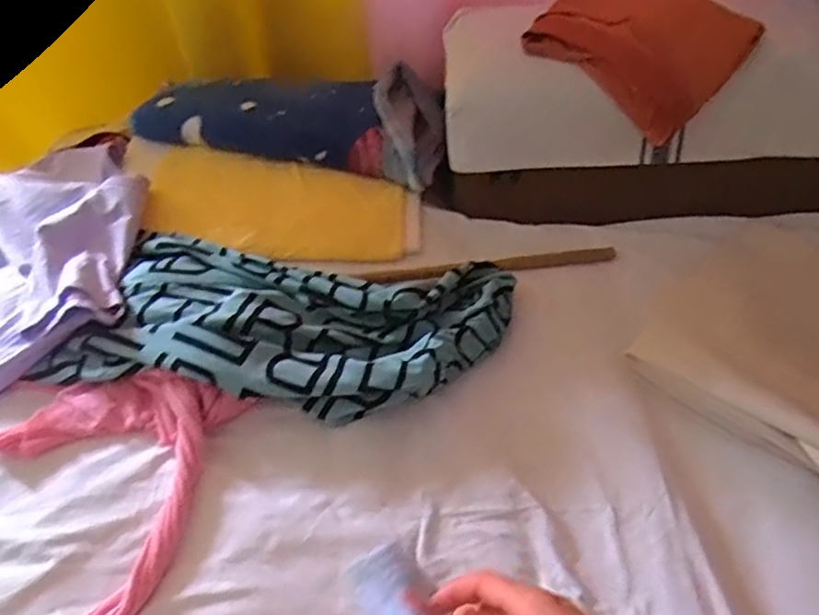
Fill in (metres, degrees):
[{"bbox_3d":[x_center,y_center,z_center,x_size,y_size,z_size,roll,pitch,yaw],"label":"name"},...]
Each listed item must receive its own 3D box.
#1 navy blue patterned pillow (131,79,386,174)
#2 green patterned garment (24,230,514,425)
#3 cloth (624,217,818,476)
[{"bbox_3d":[-0.193,-0.274,0.870,0.355,0.060,0.150,9,47,11],"label":"navy blue patterned pillow"},{"bbox_3d":[-0.130,0.015,0.662,0.478,0.066,0.204,1,46,3],"label":"green patterned garment"},{"bbox_3d":[0.424,0.030,0.664,0.264,0.043,0.304,35,56,30],"label":"cloth"}]

